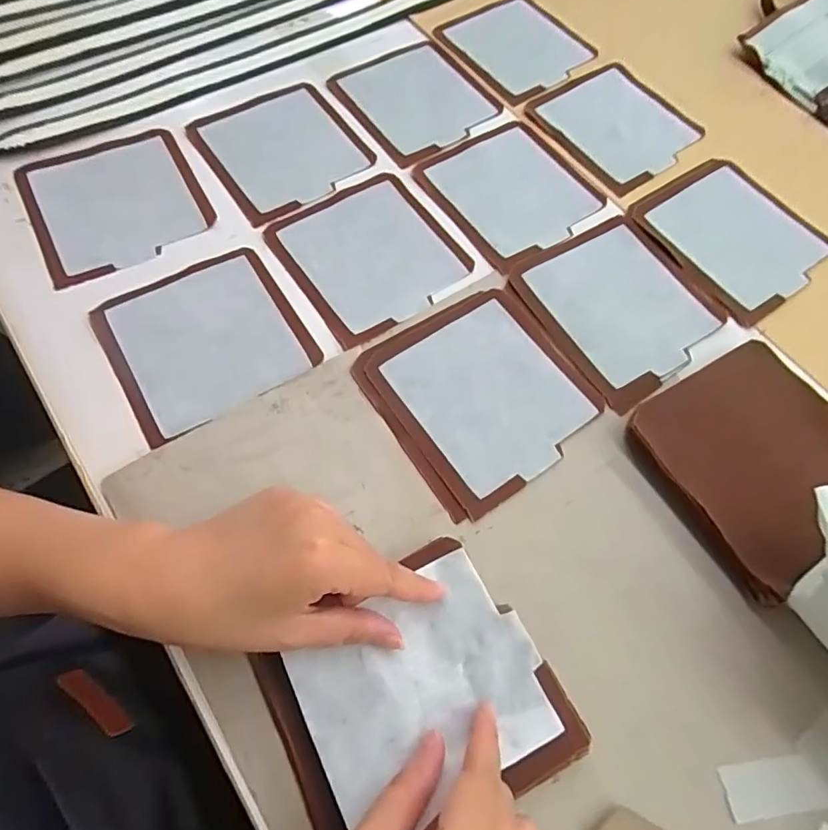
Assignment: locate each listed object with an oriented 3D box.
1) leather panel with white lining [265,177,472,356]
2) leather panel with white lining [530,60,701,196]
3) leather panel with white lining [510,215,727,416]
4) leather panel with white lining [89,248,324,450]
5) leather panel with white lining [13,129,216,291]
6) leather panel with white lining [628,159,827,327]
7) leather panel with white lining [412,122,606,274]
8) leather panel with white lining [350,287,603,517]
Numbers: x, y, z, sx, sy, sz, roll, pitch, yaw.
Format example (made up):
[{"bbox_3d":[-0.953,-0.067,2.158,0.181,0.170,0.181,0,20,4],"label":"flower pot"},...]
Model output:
[{"bbox_3d":[-0.034,-0.129,0.415,0.124,0.005,0.129,-32,72,-15],"label":"leather panel with white lining"},{"bbox_3d":[0.187,-0.272,0.483,0.122,0.009,0.129,-35,72,-16],"label":"leather panel with white lining"},{"bbox_3d":[0.159,-0.086,0.404,0.122,0.005,0.139,-29,70,-13],"label":"leather panel with white lining"},{"bbox_3d":[-0.149,-0.055,0.377,0.127,0.010,0.124,-30,71,-15],"label":"leather panel with white lining"},{"bbox_3d":[-0.240,-0.172,0.424,0.128,0.009,0.128,-26,72,-16],"label":"leather panel with white lining"},{"bbox_3d":[0.269,-0.152,0.439,0.122,0.005,0.136,-31,71,-15],"label":"leather panel with white lining"},{"bbox_3d":[0.081,-0.194,0.446,0.113,0.008,0.129,-30,71,-15],"label":"leather panel with white lining"},{"bbox_3d":[0.047,-0.017,0.365,0.135,0.004,0.136,-32,71,-14],"label":"leather panel with white lining"}]

